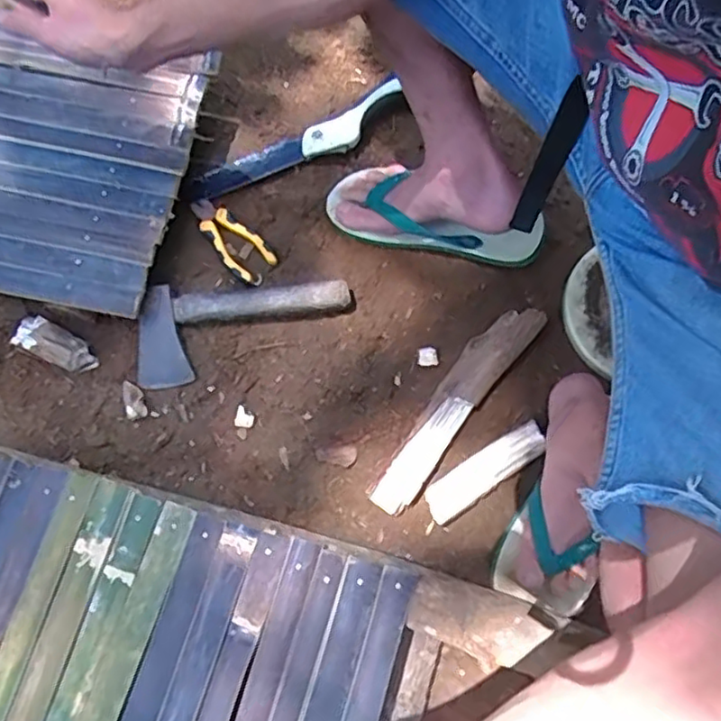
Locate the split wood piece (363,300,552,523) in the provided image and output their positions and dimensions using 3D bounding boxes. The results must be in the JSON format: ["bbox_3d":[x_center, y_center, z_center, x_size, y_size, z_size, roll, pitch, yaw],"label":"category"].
[{"bbox_3d":[0.111,0.050,0.747,0.056,0.047,0.293,36,80,9],"label":"split wood piece"}]

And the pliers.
[{"bbox_3d":[-0.163,-0.154,0.805,0.053,0.018,0.126,-42,77,-11],"label":"pliers"}]

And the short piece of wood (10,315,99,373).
[{"bbox_3d":[-0.371,-0.022,0.769,0.110,0.037,0.046,25,78,7],"label":"short piece of wood"}]

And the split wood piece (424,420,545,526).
[{"bbox_3d":[0.144,0.128,0.737,0.154,0.022,0.041,-33,76,-8],"label":"split wood piece"}]

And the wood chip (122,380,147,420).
[{"bbox_3d":[-0.271,0.046,0.765,0.024,0.012,0.045,-16,74,-4],"label":"wood chip"}]

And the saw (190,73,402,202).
[{"bbox_3d":[-0.078,-0.279,0.823,0.328,0.024,0.055,-27,75,-7],"label":"saw"}]

